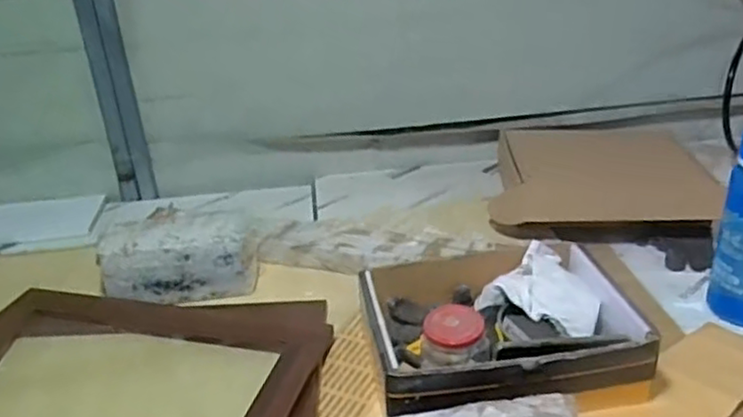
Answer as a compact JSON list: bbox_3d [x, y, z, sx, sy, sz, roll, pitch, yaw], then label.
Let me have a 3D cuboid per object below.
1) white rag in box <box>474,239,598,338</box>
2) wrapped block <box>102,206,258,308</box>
[{"bbox_3d":[0.217,0.099,0.866,0.153,0.049,0.112,12,31,29],"label":"white rag in box"},{"bbox_3d":[-0.288,0.075,1.012,0.226,0.111,0.099,-8,27,-7],"label":"wrapped block"}]

